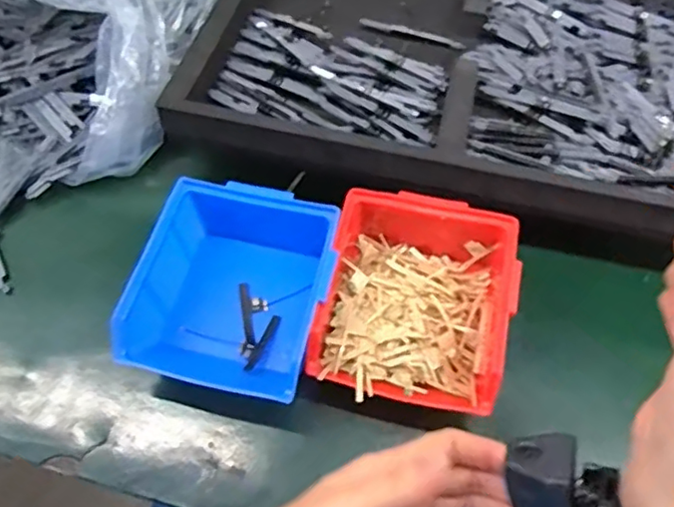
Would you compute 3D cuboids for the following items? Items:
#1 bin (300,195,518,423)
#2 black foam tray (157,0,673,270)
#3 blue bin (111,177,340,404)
[{"bbox_3d":[0.055,0.028,0.411,0.121,0.058,0.151,11,59,6],"label":"bin"},{"bbox_3d":[0.104,-0.165,0.503,0.418,0.040,0.324,18,60,10],"label":"black foam tray"},{"bbox_3d":[-0.067,0.026,0.419,0.124,0.072,0.137,13,59,7],"label":"blue bin"}]

